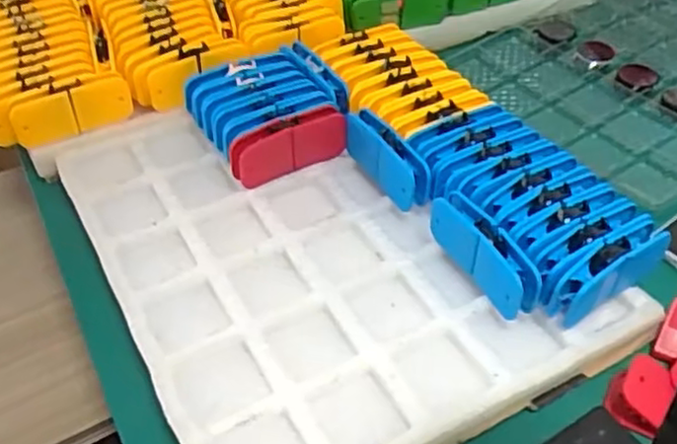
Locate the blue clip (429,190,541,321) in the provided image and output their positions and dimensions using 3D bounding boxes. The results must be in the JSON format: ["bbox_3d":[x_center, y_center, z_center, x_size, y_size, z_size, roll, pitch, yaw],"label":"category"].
[{"bbox_3d":[0.113,0.025,0.545,0.028,0.051,0.105,-20,46,-20],"label":"blue clip"}]

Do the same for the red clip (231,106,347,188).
[{"bbox_3d":[-0.044,-0.065,0.637,0.108,0.059,0.017,-22,46,-21],"label":"red clip"}]

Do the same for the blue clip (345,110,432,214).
[{"bbox_3d":[0.044,-0.055,0.629,0.023,0.058,0.097,-26,48,-25],"label":"blue clip"}]

